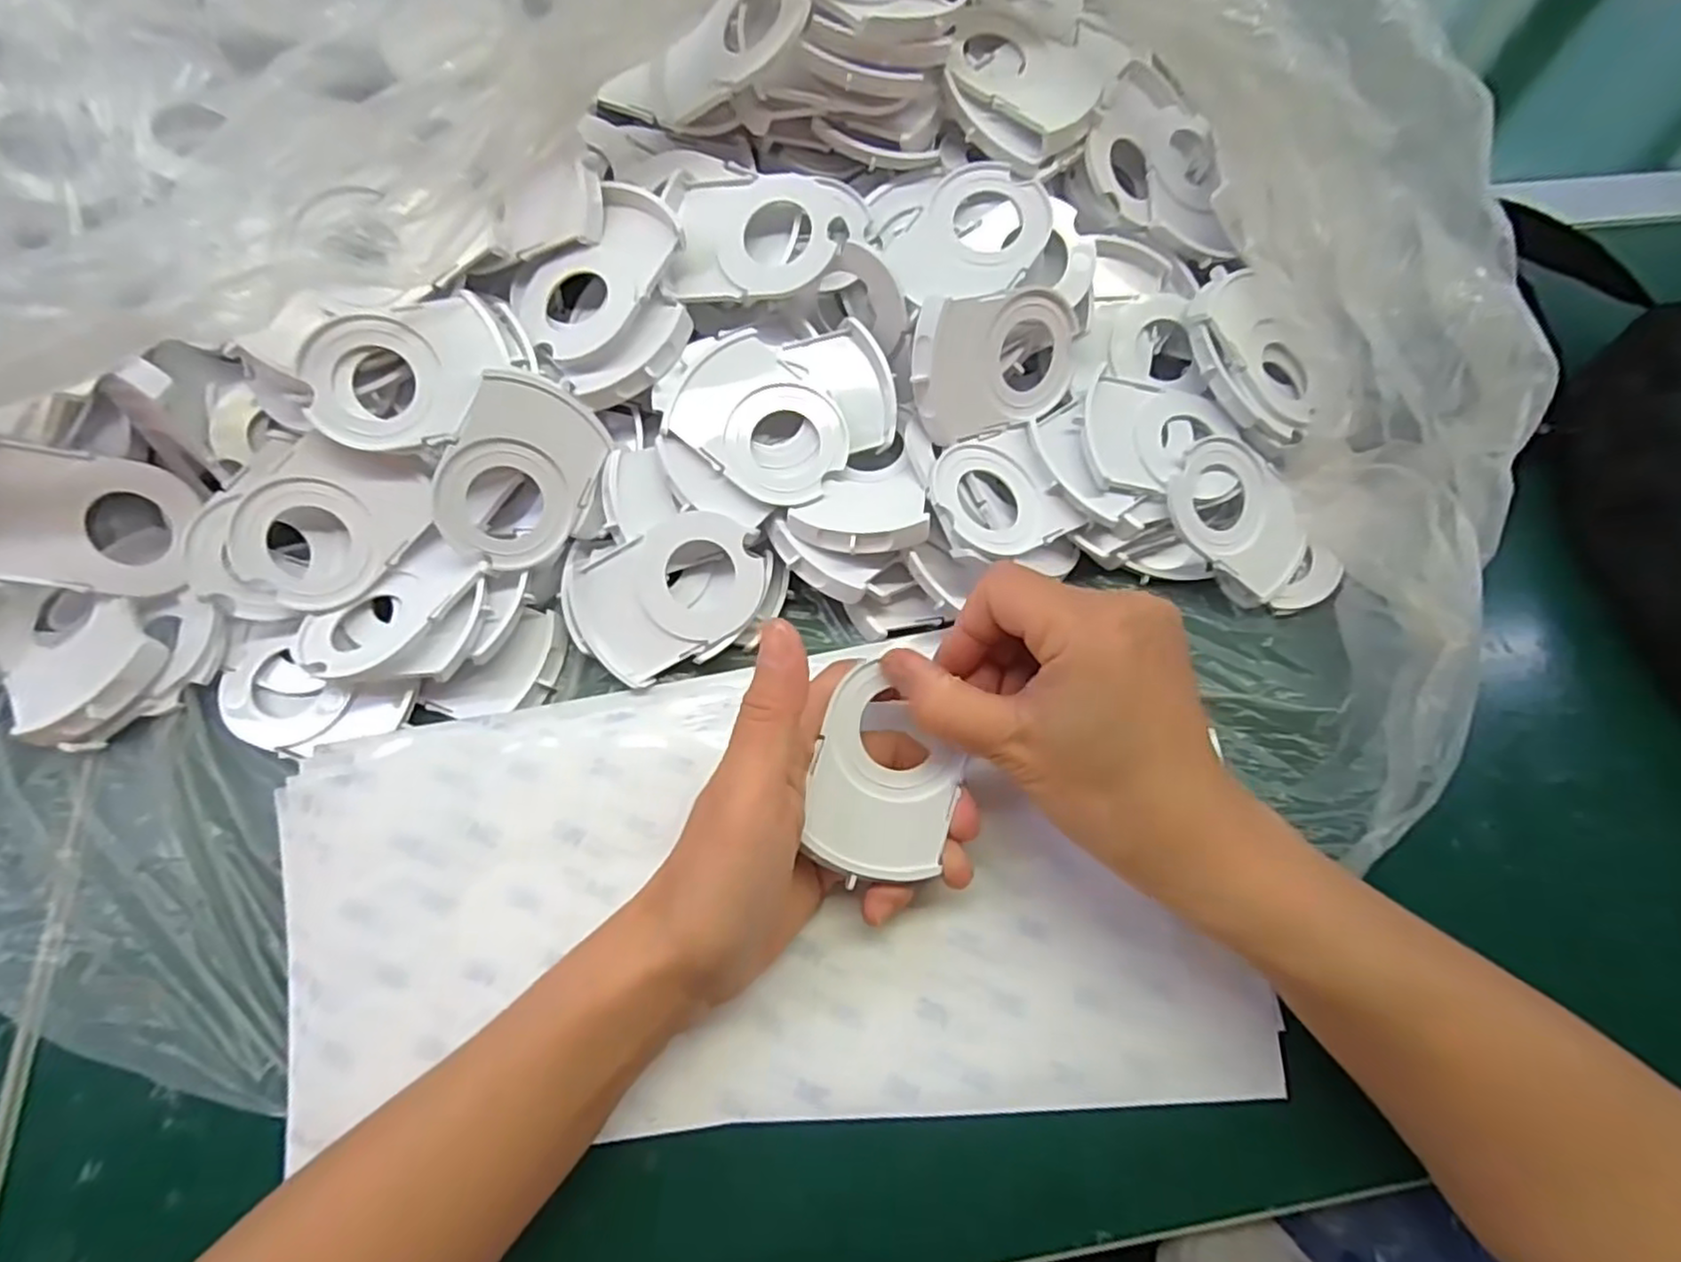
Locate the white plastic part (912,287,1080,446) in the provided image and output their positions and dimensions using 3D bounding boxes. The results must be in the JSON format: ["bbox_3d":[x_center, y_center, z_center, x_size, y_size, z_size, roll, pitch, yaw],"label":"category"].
[{"bbox_3d":[0.069,-0.114,0.305,0.082,0.055,0.008,-17,29,-24],"label":"white plastic part"}]

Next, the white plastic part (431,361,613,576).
[{"bbox_3d":[-0.131,-0.064,0.293,0.004,0.054,0.077,24,89,50],"label":"white plastic part"}]

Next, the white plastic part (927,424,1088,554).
[{"bbox_3d":[0.068,-0.058,0.303,0.059,0.017,0.052,-29,72,-13],"label":"white plastic part"}]

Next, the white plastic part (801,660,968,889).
[{"bbox_3d":[0.016,0.051,0.248,0.052,0.004,0.068,19,80,-8],"label":"white plastic part"}]

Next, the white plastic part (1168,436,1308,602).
[{"bbox_3d":[0.179,-0.052,0.320,0.056,0.007,0.074,-42,100,-13],"label":"white plastic part"}]

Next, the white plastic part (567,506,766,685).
[{"bbox_3d":[-0.073,-0.017,0.303,0.078,0.013,0.055,-32,94,-3],"label":"white plastic part"}]

